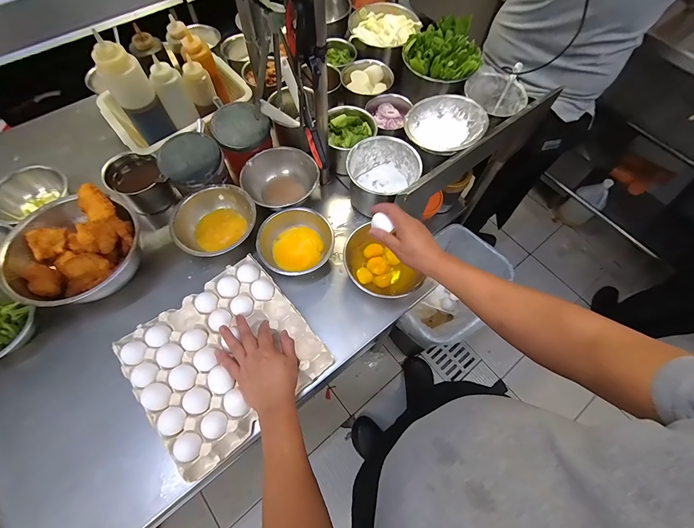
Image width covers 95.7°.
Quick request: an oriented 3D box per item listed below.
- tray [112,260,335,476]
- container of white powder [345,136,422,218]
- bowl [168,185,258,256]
[{"bbox_3d":[-0.222,0.163,0.577,0.290,0.047,0.275,-37,71,-17],"label":"tray"},{"bbox_3d":[0.074,-0.193,0.717,0.143,0.114,0.148,1,65,-1],"label":"container of white powder"},{"bbox_3d":[-0.283,-0.091,0.677,0.165,0.062,0.153,1,65,-1],"label":"bowl"}]

